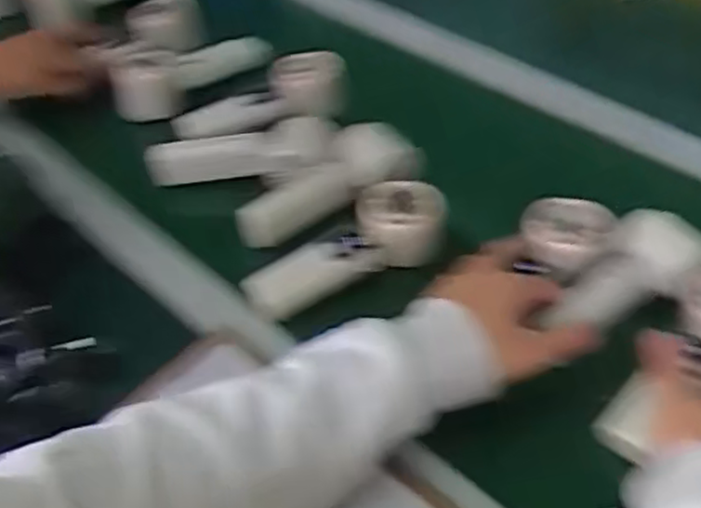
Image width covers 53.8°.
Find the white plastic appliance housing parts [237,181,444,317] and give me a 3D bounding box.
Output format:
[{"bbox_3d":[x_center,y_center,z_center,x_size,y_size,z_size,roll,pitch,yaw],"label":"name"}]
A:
[{"bbox_3d":[-0.004,-0.002,0.587,0.177,0.050,0.071,-29,51,0],"label":"white plastic appliance housing parts"}]

